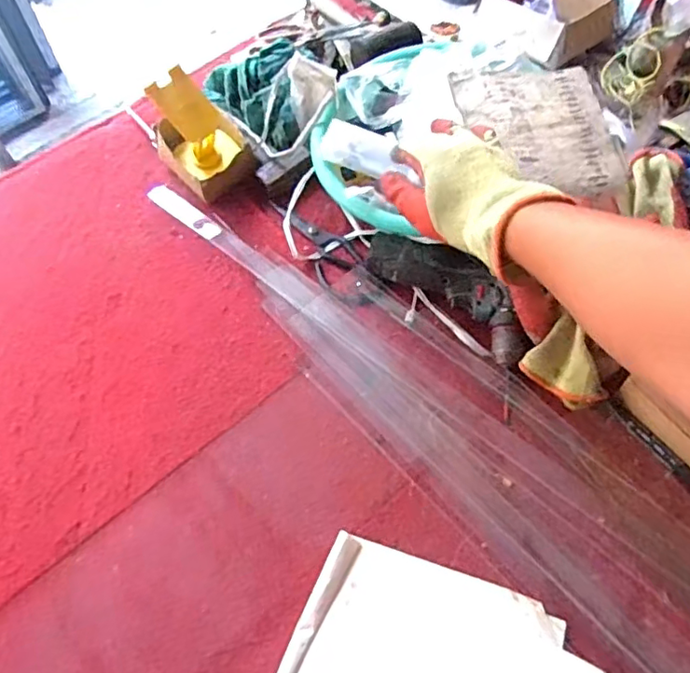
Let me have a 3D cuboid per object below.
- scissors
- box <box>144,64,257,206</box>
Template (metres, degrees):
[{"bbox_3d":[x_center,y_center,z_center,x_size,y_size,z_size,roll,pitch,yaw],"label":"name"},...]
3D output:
[{"bbox_3d":[-0.027,-0.113,0.749,0.064,0.013,0.204,-32,63,-13],"label":"scissors"},{"bbox_3d":[-0.188,-0.266,0.767,0.108,0.131,0.110,-29,62,-12],"label":"box"}]

